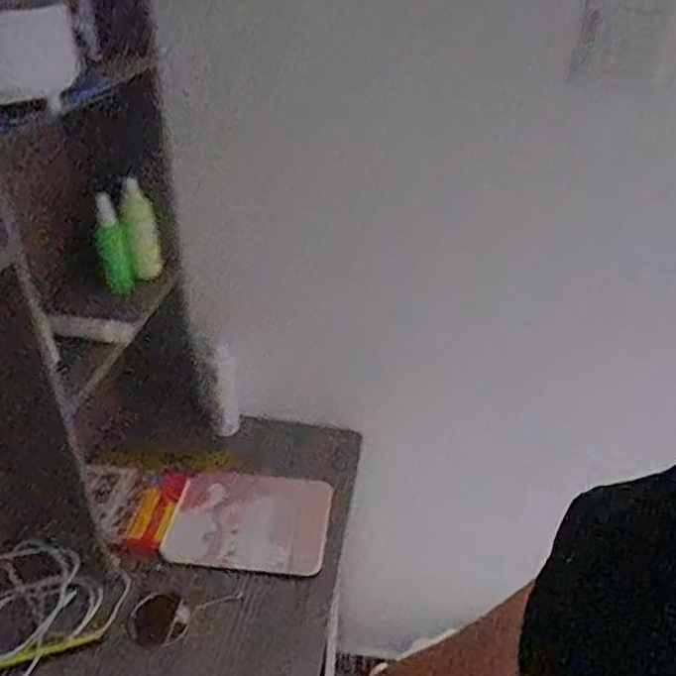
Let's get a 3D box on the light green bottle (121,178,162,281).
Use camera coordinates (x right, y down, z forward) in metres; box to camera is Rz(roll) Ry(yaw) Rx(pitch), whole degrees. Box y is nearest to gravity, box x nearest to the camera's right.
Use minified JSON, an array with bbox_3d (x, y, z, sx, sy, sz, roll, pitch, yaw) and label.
[{"bbox_3d":[-0.245,-0.133,0.785,0.037,0.121,0.030,-11,37,-16],"label":"light green bottle"}]

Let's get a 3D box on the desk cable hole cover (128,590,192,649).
[{"bbox_3d":[-0.203,0.320,0.721,0.064,0.010,0.063,15,38,19],"label":"desk cable hole cover"}]

